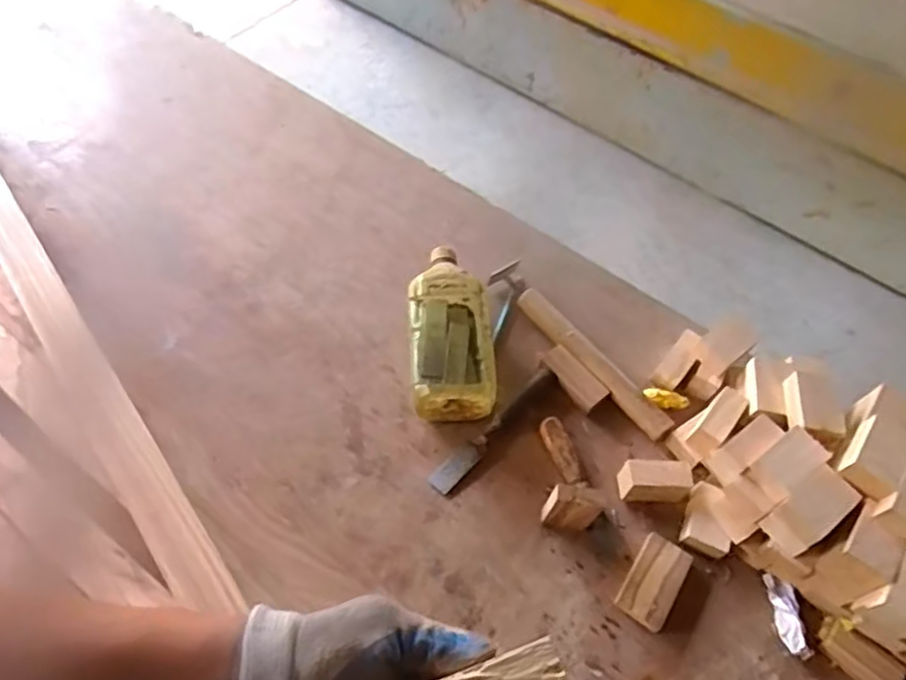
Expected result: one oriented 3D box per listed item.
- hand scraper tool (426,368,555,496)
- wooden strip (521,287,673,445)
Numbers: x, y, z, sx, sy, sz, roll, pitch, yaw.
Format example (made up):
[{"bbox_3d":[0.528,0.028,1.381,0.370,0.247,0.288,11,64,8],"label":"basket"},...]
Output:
[{"bbox_3d":[0.046,0.096,0.703,0.023,0.012,0.183,39,65,20],"label":"hand scraper tool"},{"bbox_3d":[0.159,0.022,0.740,0.032,0.017,0.226,-36,66,-21],"label":"wooden strip"}]

